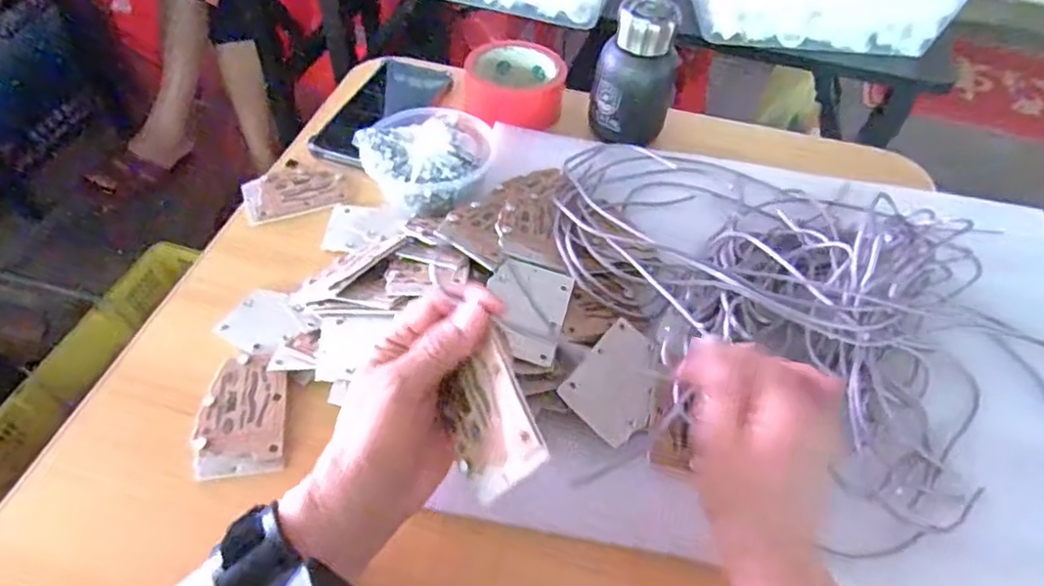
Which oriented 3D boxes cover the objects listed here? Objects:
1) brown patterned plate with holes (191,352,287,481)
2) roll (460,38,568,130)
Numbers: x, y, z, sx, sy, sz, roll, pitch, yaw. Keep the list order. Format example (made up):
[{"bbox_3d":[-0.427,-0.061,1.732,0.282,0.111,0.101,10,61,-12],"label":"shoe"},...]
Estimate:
[{"bbox_3d":[-0.177,0.076,0.404,0.052,0.005,0.080,-7,57,-8],"label":"brown patterned plate with holes"},{"bbox_3d":[-0.007,-0.208,0.636,0.098,0.043,0.097,5,50,0],"label":"roll"}]

